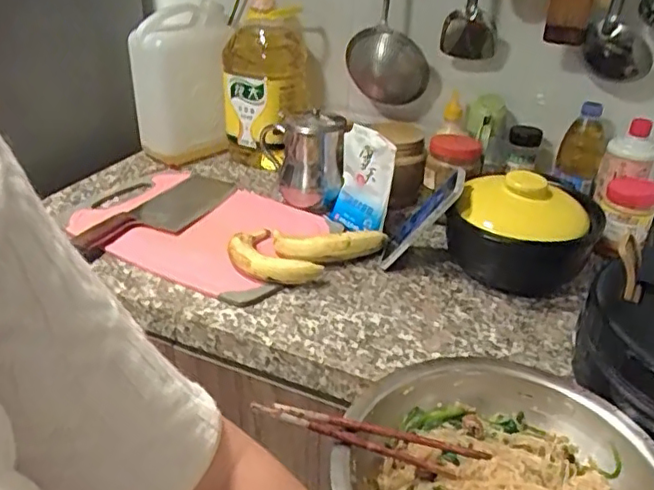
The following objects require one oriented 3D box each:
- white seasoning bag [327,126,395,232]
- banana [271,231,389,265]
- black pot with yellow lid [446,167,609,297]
[{"bbox_3d":[0.054,-0.103,0.957,0.106,0.153,0.026,21,20,41],"label":"white seasoning bag"},{"bbox_3d":[0.009,0.004,0.889,0.166,0.042,0.051,-4,31,-10],"label":"banana"},{"bbox_3d":[0.266,-0.019,0.850,0.196,0.129,0.150,9,31,13],"label":"black pot with yellow lid"}]

